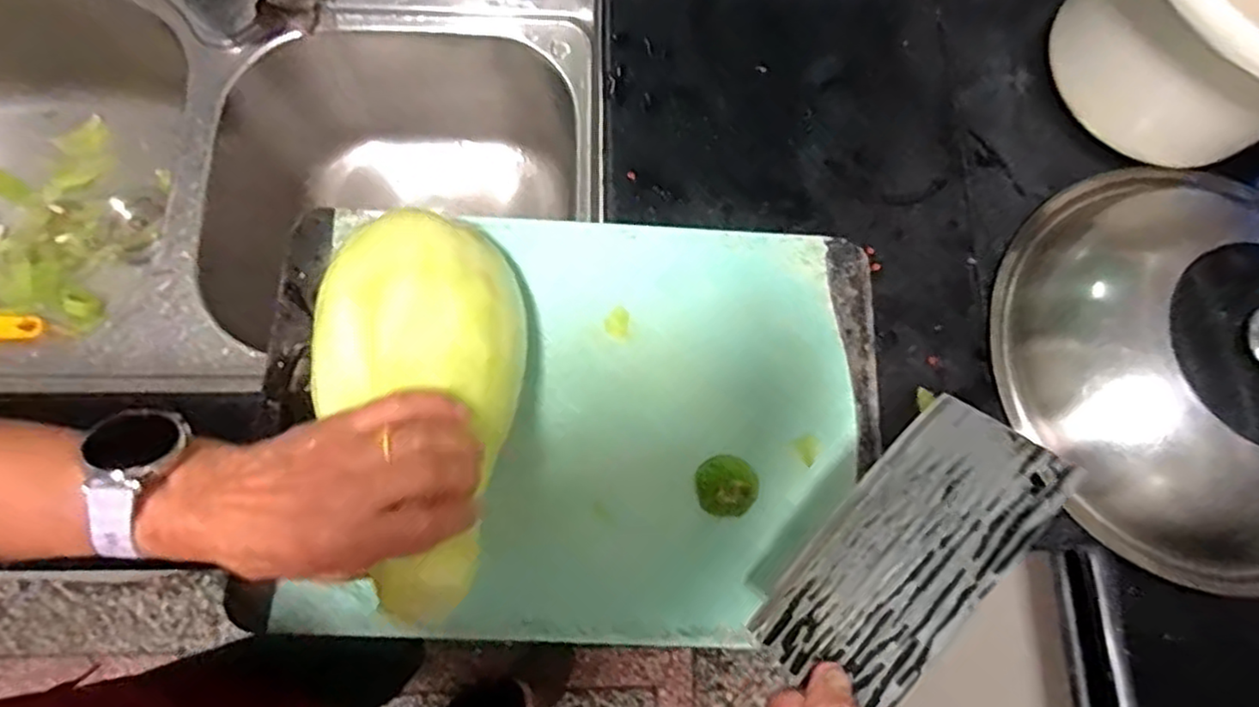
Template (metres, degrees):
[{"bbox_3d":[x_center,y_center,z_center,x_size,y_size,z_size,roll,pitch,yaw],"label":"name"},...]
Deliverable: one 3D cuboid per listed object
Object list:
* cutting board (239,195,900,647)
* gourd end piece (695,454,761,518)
[{"bbox_3d":[-0.036,0.044,0.487,0.430,0.017,0.295,3,74,-3],"label":"cutting board"},{"bbox_3d":[0.069,0.091,0.473,0.042,0.014,0.041,1,75,-4],"label":"gourd end piece"}]

